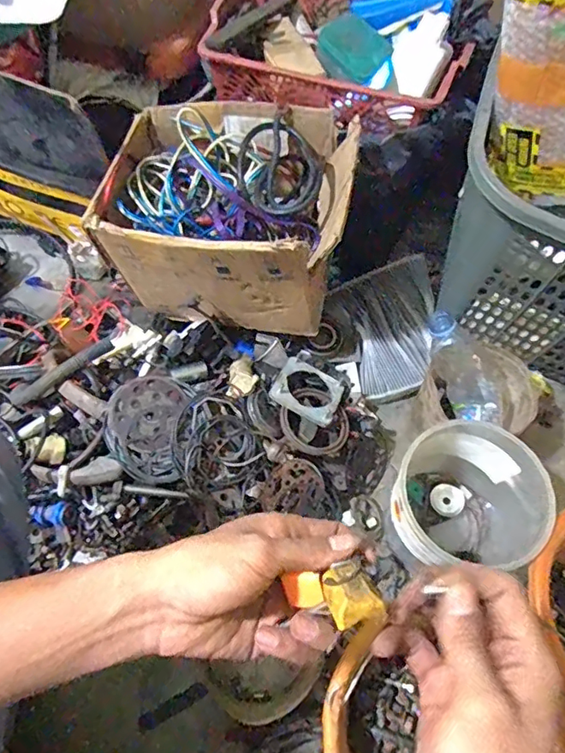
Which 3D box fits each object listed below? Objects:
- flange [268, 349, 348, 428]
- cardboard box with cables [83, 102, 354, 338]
[{"bbox_3d":[0.035,0.018,0.715,0.089,0.022,0.090,34,49,3],"label":"flange"},{"bbox_3d":[-0.073,-0.216,0.721,0.307,0.184,0.238,9,63,3],"label":"cardboard box with cables"}]

